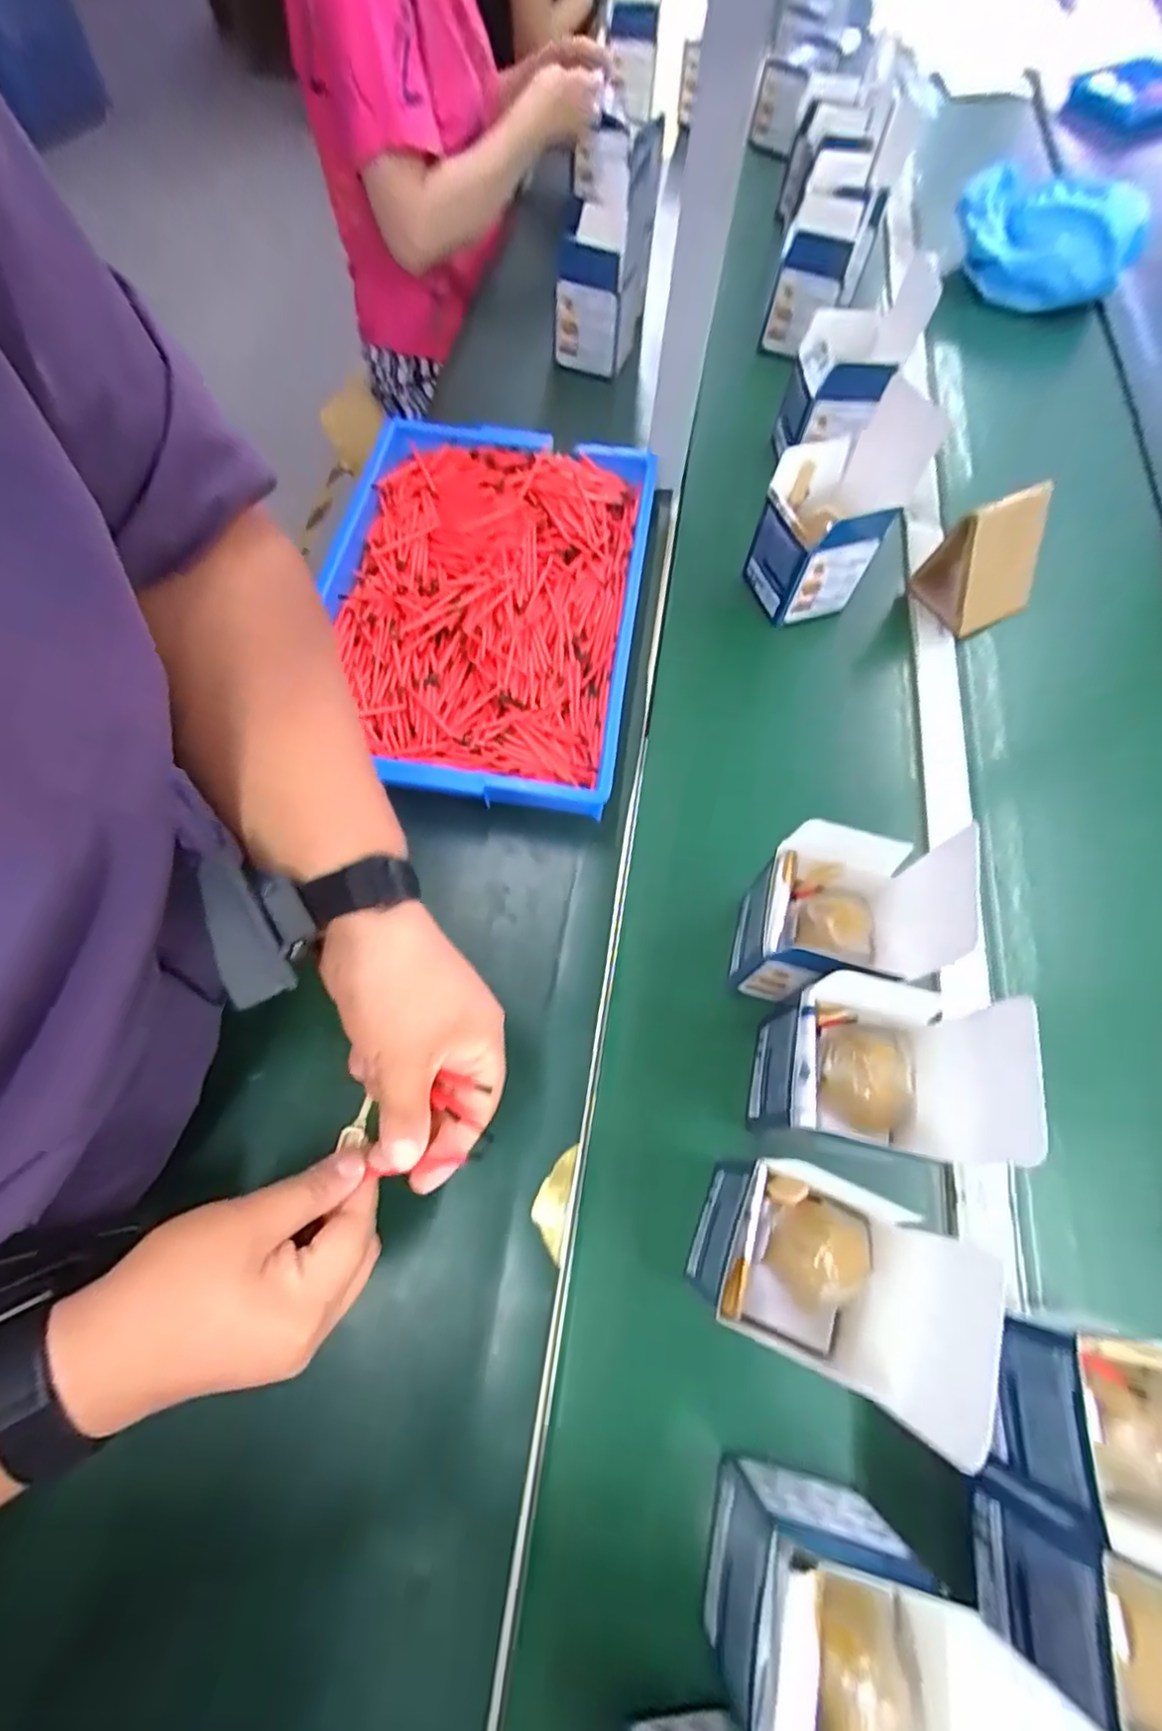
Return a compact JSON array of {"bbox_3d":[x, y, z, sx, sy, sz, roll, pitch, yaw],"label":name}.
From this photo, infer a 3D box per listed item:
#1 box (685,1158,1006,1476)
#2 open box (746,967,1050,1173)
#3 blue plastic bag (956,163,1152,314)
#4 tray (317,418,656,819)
[{"bbox_3d":[0.133,0.226,0.362,0.111,0.115,0.093,24,68,9],"label":"box"},{"bbox_3d":[0.177,0.124,0.392,0.118,0.143,0.096,11,67,4],"label":"open box"},{"bbox_3d":[0.664,-0.910,0.928,0.249,0.156,0.094,35,73,11],"label":"blue plastic bag"},{"bbox_3d":[-0.097,-0.255,0.600,0.291,0.052,0.425,8,67,2],"label":"tray"}]

